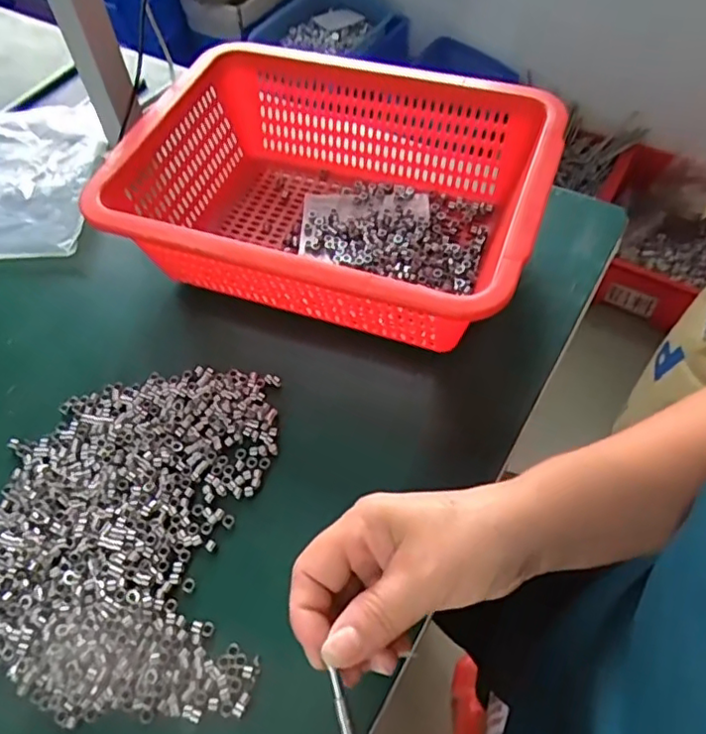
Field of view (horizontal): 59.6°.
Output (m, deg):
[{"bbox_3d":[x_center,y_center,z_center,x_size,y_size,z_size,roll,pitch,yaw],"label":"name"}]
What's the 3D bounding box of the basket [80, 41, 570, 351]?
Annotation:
[{"bbox_3d":[-0.018,-0.130,0.479,0.311,0.101,0.231,17,58,12],"label":"basket"}]

